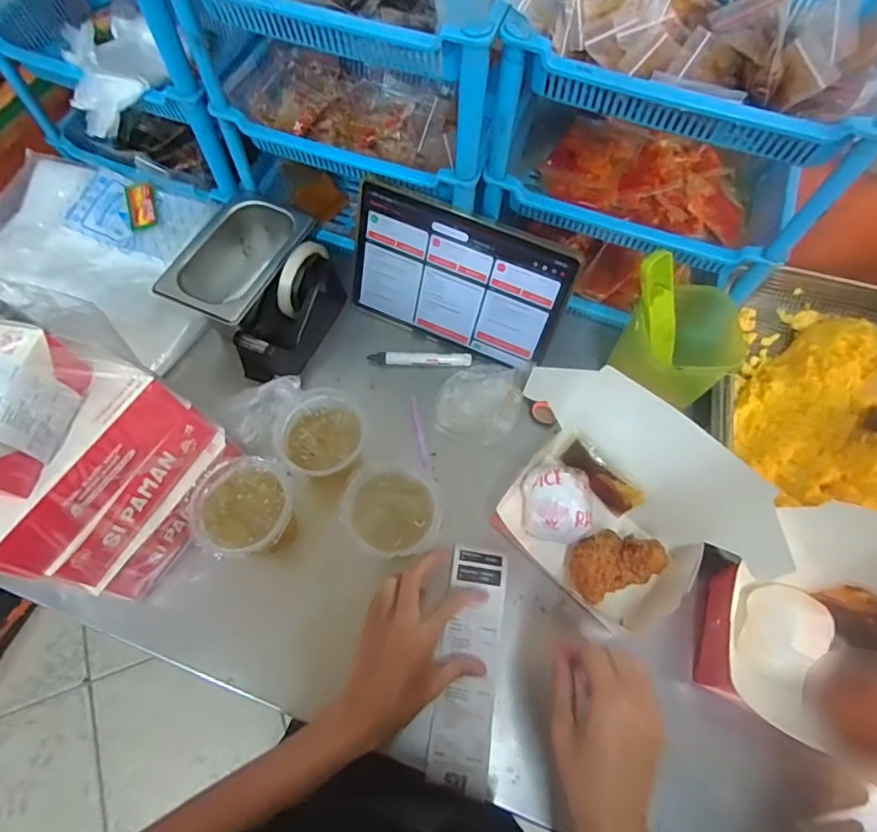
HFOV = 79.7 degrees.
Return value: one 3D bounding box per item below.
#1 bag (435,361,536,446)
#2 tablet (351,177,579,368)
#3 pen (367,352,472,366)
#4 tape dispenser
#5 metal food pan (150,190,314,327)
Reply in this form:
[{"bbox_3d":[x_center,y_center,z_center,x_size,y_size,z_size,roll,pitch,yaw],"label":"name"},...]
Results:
[{"bbox_3d":[0.050,-0.022,0.614,0.092,0.041,0.110,18,66,7],"label":"bag"},{"bbox_3d":[0.019,-0.151,0.607,0.248,0.166,0.009,24,44,8],"label":"tablet"},{"bbox_3d":[-0.022,-0.071,0.646,0.125,0.015,0.016,-2,65,-2],"label":"pen"},{"bbox_3d":[-0.176,-0.117,0.615,0.059,0.110,0.175,20,66,8],"label":"tape dispenser"},{"bbox_3d":[-0.226,-0.178,0.640,0.118,0.089,0.170,21,66,9],"label":"metal food pan"}]

